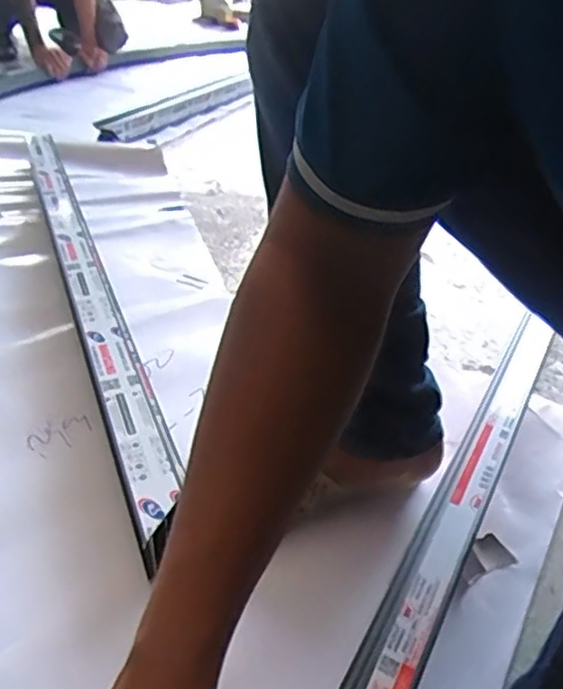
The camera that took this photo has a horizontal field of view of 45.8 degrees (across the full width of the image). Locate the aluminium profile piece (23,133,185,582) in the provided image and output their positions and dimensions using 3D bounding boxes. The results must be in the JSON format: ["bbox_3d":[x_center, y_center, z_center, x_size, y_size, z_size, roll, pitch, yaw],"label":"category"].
[{"bbox_3d":[-0.296,-0.117,0.987,0.057,0.037,1.109,-11,37,-20],"label":"aluminium profile piece"}]

